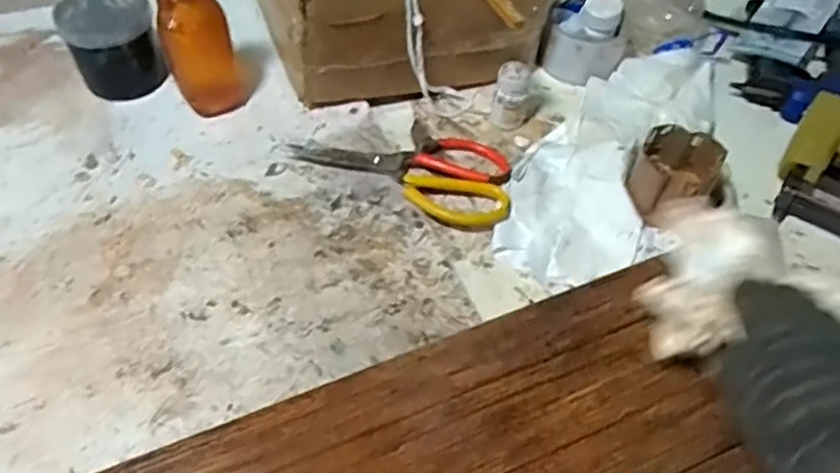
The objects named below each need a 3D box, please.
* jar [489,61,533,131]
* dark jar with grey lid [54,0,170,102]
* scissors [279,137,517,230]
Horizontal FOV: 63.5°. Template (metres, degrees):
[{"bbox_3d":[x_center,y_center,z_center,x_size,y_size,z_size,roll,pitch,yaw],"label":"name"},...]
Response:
[{"bbox_3d":[0.091,-0.136,0.657,0.037,0.063,0.046,12,54,6],"label":"jar"},{"bbox_3d":[-0.285,-0.178,0.637,0.077,0.080,0.082,1,53,-2],"label":"dark jar with grey lid"},{"bbox_3d":[-0.010,-0.068,0.623,0.200,0.024,0.092,20,55,12],"label":"scissors"}]

